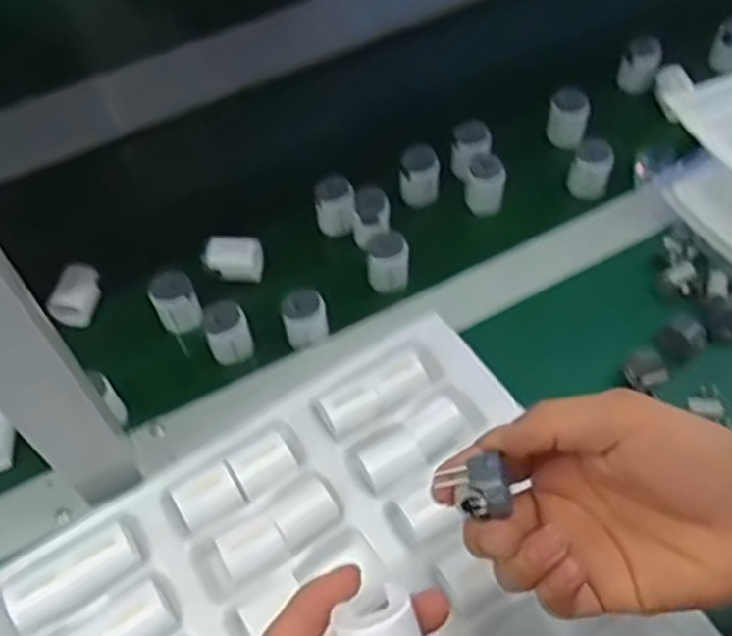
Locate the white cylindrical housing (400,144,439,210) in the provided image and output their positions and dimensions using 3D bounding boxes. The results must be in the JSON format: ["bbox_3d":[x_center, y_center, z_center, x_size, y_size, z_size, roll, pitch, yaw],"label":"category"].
[{"bbox_3d":[0.044,-0.116,0.614,0.030,0.043,0.033,-1,58,2],"label":"white cylindrical housing"}]

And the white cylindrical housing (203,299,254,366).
[{"bbox_3d":[-0.099,0.011,0.536,0.029,0.042,0.027,-1,58,2],"label":"white cylindrical housing"}]

